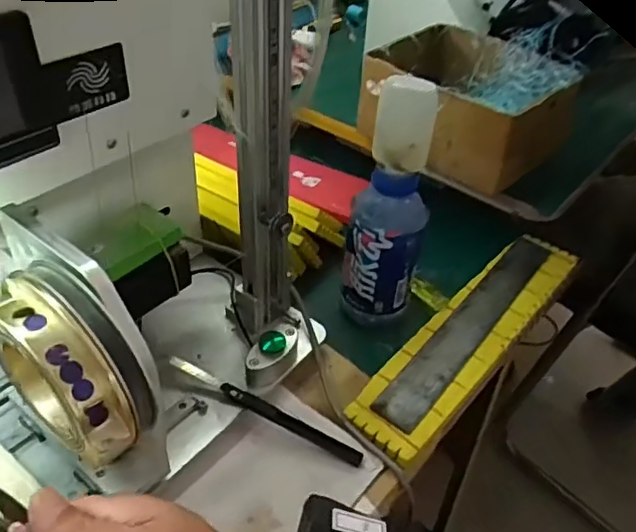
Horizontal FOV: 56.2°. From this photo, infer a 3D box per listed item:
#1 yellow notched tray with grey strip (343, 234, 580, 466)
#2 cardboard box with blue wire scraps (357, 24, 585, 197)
[{"bbox_3d":[0.155,0.059,0.586,0.075,0.018,0.334,32,47,29],"label":"yellow notched tray with grey strip"},{"bbox_3d":[0.166,-0.187,0.681,0.156,0.104,0.208,-29,50,-33],"label":"cardboard box with blue wire scraps"}]

